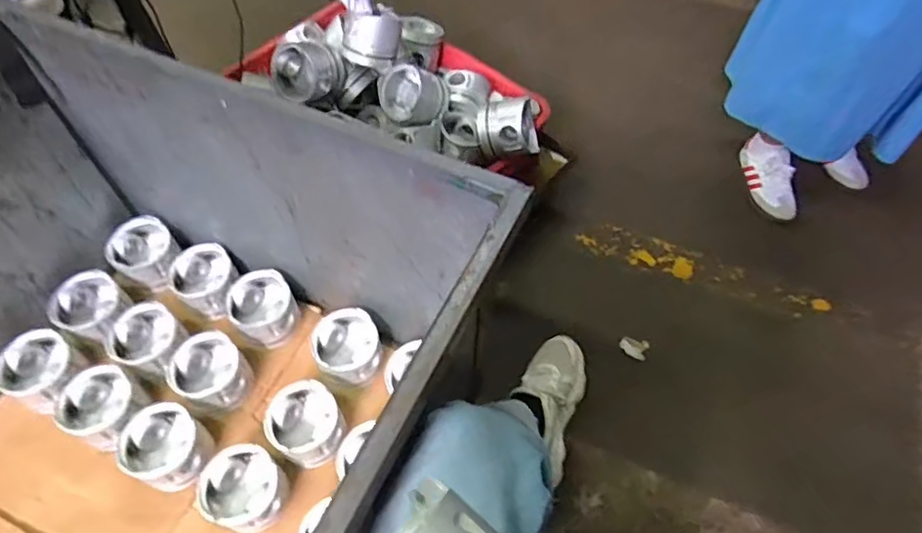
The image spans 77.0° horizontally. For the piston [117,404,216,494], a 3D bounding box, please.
[{"bbox_3d":[-0.428,0.264,0.847,0.117,0.074,0.105,27,60,16],"label":"piston"}]

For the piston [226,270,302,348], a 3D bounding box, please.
[{"bbox_3d":[-0.328,0.070,0.969,0.100,0.091,0.106,0,57,0],"label":"piston"}]

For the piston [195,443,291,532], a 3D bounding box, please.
[{"bbox_3d":[-0.302,0.310,0.810,0.100,0.071,0.102,0,57,0],"label":"piston"}]

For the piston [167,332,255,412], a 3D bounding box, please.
[{"bbox_3d":[-0.389,0.167,0.904,0.112,0.080,0.103,32,62,19],"label":"piston"}]

